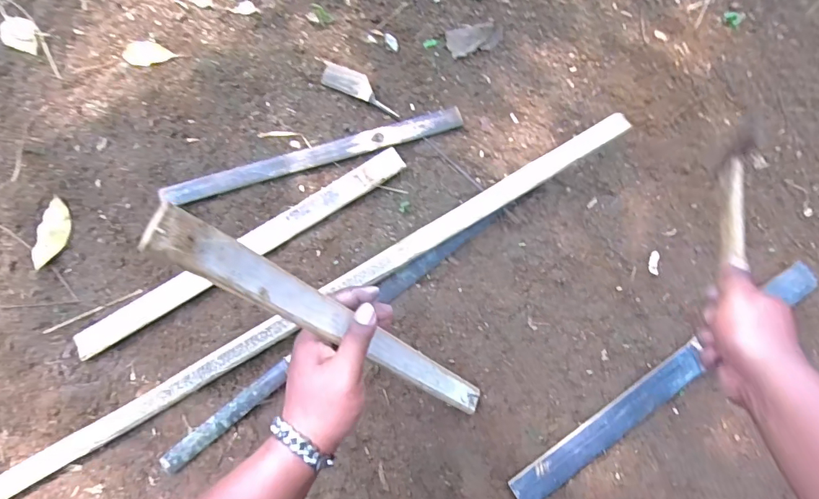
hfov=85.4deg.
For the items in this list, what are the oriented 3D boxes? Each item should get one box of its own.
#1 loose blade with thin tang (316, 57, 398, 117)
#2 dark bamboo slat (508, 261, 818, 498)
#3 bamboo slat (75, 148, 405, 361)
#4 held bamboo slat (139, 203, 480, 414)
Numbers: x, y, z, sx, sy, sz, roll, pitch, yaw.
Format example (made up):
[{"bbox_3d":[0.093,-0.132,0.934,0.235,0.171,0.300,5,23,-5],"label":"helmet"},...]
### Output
[{"bbox_3d":[-0.077,-0.239,0.647,0.145,0.008,0.037,29,76,9],"label":"loose blade with thin tang"},{"bbox_3d":[0.314,0.154,0.531,0.459,0.014,0.039,-33,70,-8],"label":"dark bamboo slat"},{"bbox_3d":[-0.215,0.002,0.584,0.472,0.013,0.038,-31,78,-4],"label":"bamboo slat"},{"bbox_3d":[-0.039,0.080,0.396,0.010,0.397,0.031,14,70,45],"label":"held bamboo slat"}]

